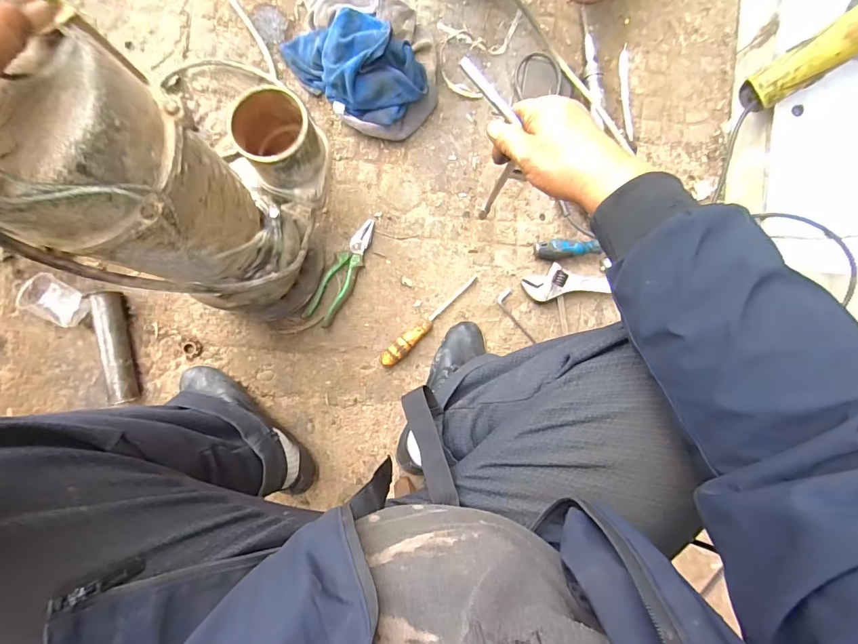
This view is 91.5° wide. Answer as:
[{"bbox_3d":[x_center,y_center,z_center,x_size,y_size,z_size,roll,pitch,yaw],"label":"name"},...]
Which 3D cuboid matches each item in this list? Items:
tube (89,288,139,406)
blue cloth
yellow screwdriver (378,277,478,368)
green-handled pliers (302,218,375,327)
[{"bbox_3d":[-0.495,0.039,0.664,0.035,0.045,0.173,-11,91,-5],"label":"tube"},{"bbox_3d":[-0.120,-0.419,0.675,0.223,0.099,0.124,35,87,-4],"label":"blue cloth"},{"bbox_3d":[0.003,-0.002,0.722,0.216,0.027,0.027,-42,94,-4],"label":"yellow screwdriver"},{"bbox_3d":[-0.143,-0.086,0.706,0.048,0.032,0.194,28,88,-5],"label":"green-handled pliers"}]

